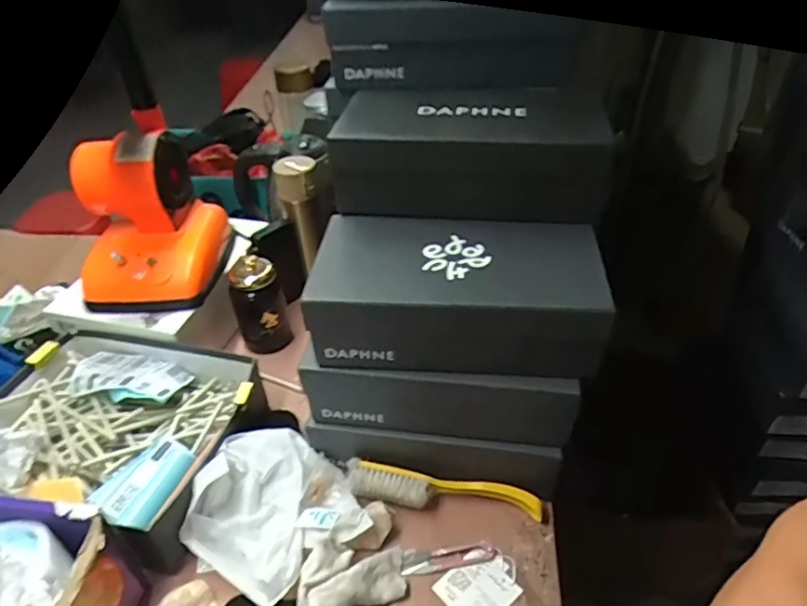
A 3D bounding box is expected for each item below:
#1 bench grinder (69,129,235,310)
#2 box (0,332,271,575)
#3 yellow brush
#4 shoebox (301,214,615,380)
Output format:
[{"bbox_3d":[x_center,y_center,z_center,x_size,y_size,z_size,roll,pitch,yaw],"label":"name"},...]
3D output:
[{"bbox_3d":[-0.364,-0.126,0.816,0.170,0.188,0.193,0,40,3],"label":"bench grinder"},{"bbox_3d":[-0.363,0.153,0.715,0.314,0.095,0.265,9,41,13],"label":"box"},{"bbox_3d":[0.049,0.222,0.674,0.236,0.042,0.043,4,40,8],"label":"yellow brush"},{"bbox_3d":[0.054,-0.011,0.615,0.293,0.096,0.152,3,40,7],"label":"shoebox"}]

